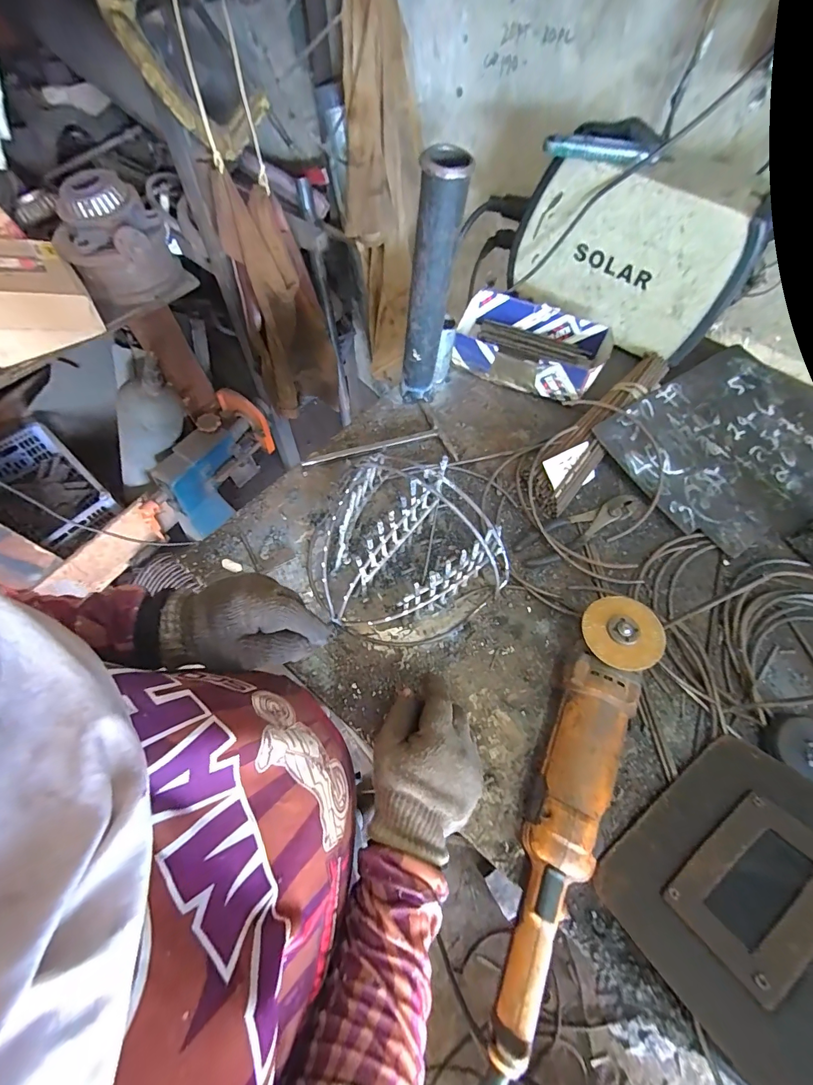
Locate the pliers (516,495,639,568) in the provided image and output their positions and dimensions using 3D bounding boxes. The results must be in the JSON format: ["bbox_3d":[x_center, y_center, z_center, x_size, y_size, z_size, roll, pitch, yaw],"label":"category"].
[{"bbox_3d":[0.236,-0.021,0.553,0.193,0.016,0.049,-28,67,-15],"label":"pliers"}]

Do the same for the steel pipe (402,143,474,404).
[{"bbox_3d":[0.029,-0.307,0.527,0.062,0.302,0.046,-4,63,-3],"label":"steel pipe"}]

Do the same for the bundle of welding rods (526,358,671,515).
[{"bbox_3d":[0.298,-0.184,0.618,0.077,0.038,0.356,38,68,16],"label":"bundle of welding rods"}]

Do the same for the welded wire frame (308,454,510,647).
[{"bbox_3d":[-0.013,0.005,0.476,0.212,0.114,0.228,-39,71,-19],"label":"welded wire frame"}]

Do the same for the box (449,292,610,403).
[{"bbox_3d":[0.204,-0.328,0.677,0.236,0.067,0.141,23,65,10],"label":"box"}]

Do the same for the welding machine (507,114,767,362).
[{"bbox_3d":[0.339,-0.455,0.630,0.338,0.226,0.098,34,67,15],"label":"welding machine"}]

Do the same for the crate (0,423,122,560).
[{"bbox_3d":[-1.211,-0.131,1.334,0.473,0.191,0.332,38,69,16],"label":"crate"}]

